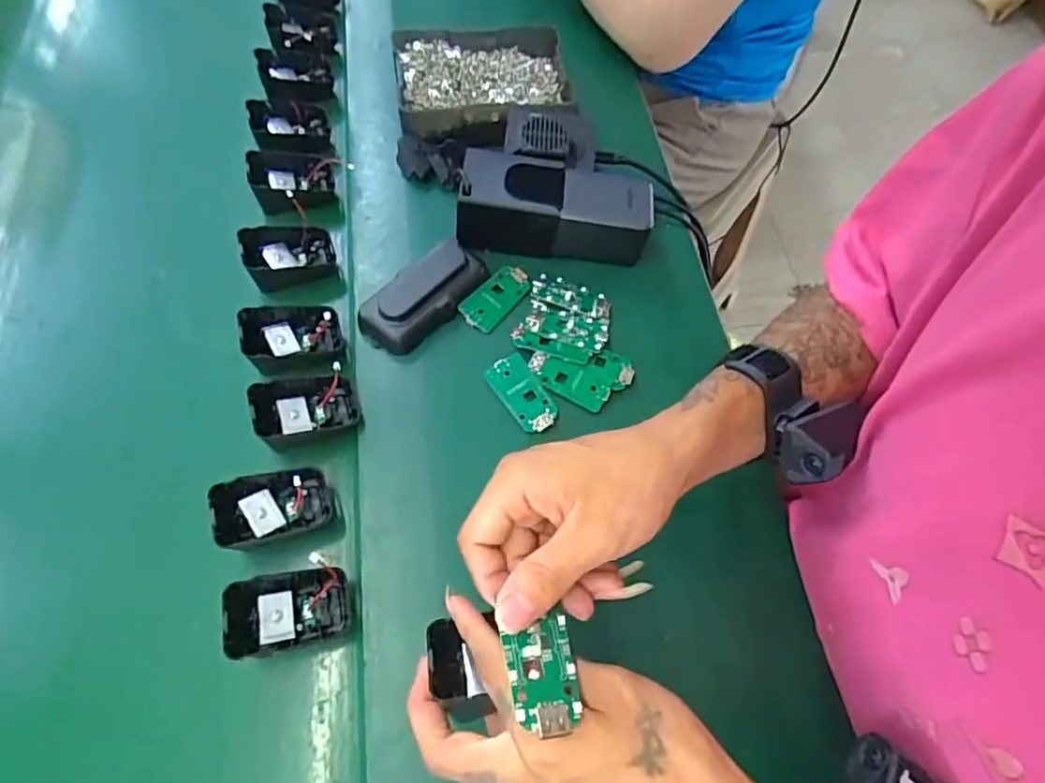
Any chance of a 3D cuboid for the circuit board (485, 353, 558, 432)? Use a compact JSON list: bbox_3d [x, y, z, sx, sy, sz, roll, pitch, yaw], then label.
[{"bbox_3d":[0.000,0.001,0.439,0.033,0.004,0.062,-27,73,-18],"label":"circuit board"}]

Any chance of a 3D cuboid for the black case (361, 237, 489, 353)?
[{"bbox_3d":[-0.076,-0.078,0.459,0.053,0.027,0.104,34,66,7],"label":"black case"}]

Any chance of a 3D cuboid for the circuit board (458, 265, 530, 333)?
[{"bbox_3d":[-0.020,-0.078,0.472,0.031,0.005,0.064,36,66,8],"label":"circuit board"}]

